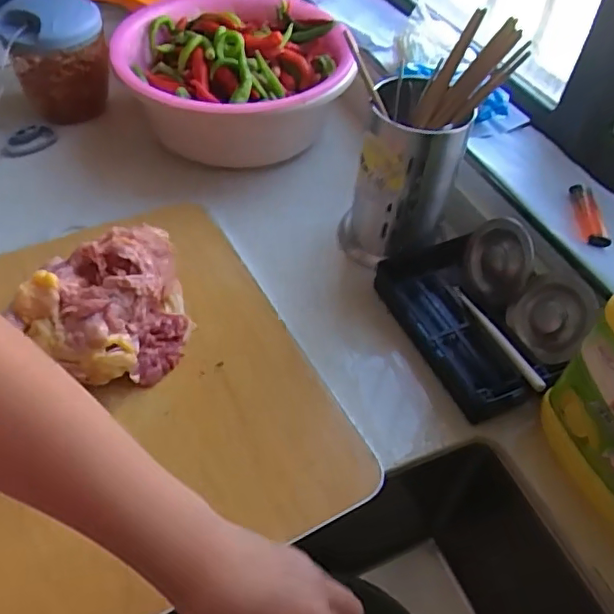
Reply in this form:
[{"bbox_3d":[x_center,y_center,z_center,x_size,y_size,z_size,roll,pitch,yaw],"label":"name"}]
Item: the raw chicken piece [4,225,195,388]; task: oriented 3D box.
[{"bbox_3d":[-0.164,-0.003,0.510,0.156,0.086,0.129,-33,58,-27],"label":"raw chicken piece"}]

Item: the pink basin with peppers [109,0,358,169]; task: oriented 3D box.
[{"bbox_3d":[-0.093,-0.298,0.754,0.275,0.130,0.293,2,50,-2],"label":"pink basin with peppers"}]

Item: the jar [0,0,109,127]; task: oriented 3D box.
[{"bbox_3d":[-0.319,-0.320,0.746,0.122,0.126,0.103,-16,52,-16],"label":"jar"}]

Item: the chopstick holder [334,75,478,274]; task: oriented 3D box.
[{"bbox_3d":[0.095,-0.132,0.598,0.111,0.164,0.111,7,50,3],"label":"chopstick holder"}]

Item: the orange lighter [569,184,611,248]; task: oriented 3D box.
[{"bbox_3d":[0.279,-0.088,0.570,0.024,0.015,0.087,8,50,4],"label":"orange lighter"}]

